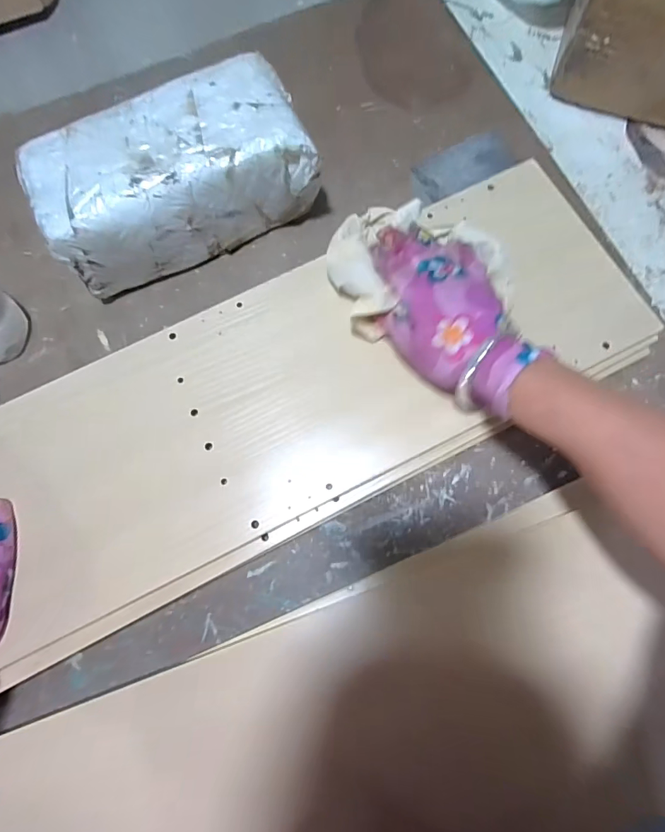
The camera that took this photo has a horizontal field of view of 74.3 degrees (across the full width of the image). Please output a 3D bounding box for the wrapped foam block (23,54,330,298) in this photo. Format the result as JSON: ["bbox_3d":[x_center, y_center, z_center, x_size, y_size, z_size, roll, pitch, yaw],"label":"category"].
[{"bbox_3d":[-0.143,-0.216,0.414,0.250,0.113,0.113,-23,76,-5],"label":"wrapped foam block"}]

